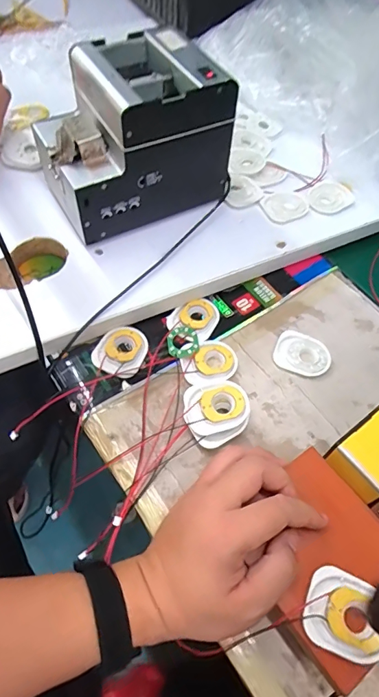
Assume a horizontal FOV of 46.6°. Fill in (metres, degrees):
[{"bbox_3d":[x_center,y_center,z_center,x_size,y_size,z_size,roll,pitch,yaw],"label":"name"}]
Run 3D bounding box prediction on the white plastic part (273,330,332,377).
[{"bbox_3d":[0.121,0.005,0.469,0.058,0.004,0.049,16,58,6],"label":"white plastic part"}]

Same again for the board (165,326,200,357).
[{"bbox_3d":[-0.008,-0.008,0.463,0.032,0.004,0.036,-11,57,-4],"label":"board"}]

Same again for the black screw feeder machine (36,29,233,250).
[{"bbox_3d":[-0.064,-0.228,0.491,0.185,0.161,0.135,-21,62,-16],"label":"black screw feeder machine"}]

